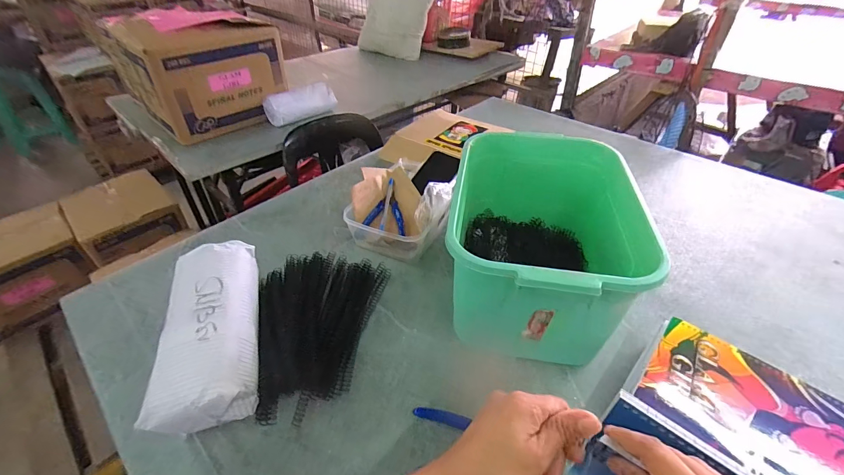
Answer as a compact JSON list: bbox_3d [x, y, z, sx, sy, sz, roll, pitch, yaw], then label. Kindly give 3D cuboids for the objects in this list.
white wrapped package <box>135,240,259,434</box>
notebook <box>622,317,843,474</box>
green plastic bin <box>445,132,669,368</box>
[{"bbox_3d":[-0.274,0.117,0.492,0.108,0.089,0.249,-12,42,-13],"label":"white wrapped package"},{"bbox_3d":[0.336,0.171,0.374,0.197,0.010,0.140,32,49,33],"label":"notebook"},{"bbox_3d":[0.164,0.008,0.545,0.228,0.192,0.329,6,40,8],"label":"green plastic bin"}]

